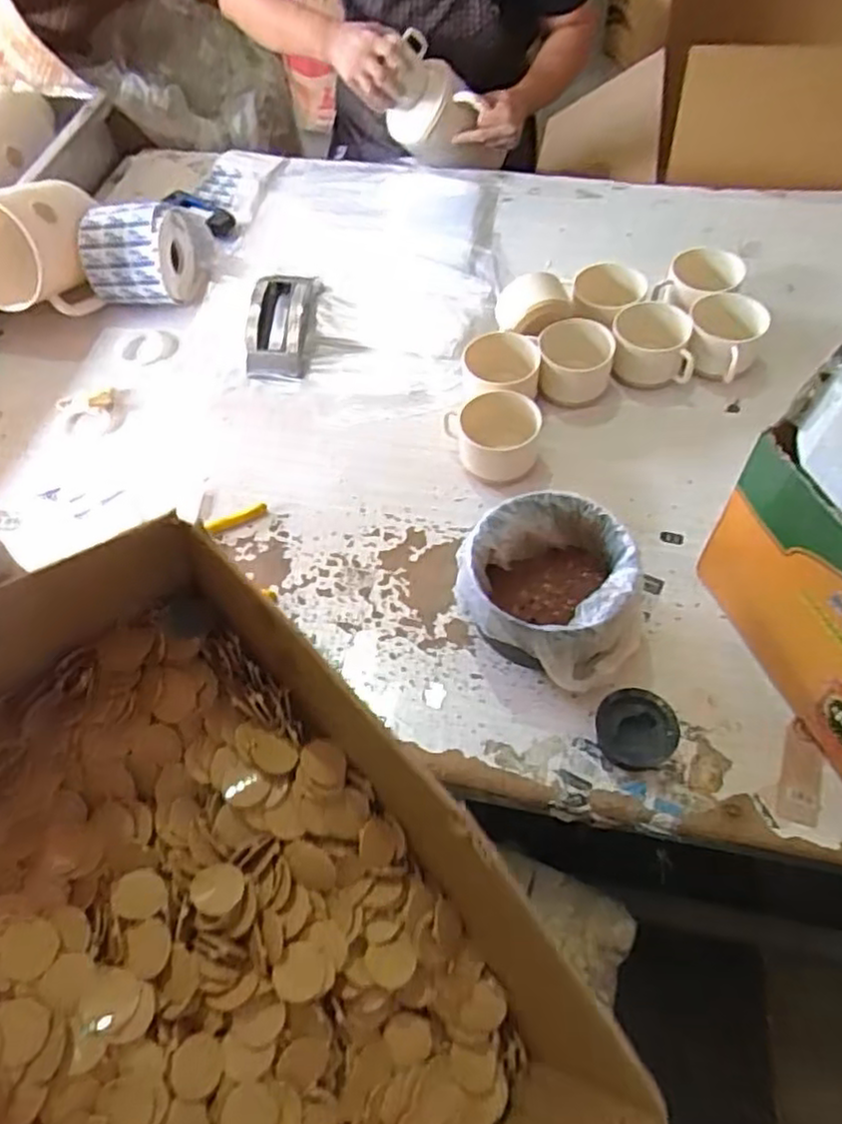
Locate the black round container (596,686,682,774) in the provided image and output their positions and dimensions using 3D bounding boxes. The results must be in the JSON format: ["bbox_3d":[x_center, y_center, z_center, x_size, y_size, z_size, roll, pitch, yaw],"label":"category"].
[{"bbox_3d":[0.191,0.149,0.644,0.069,0.031,0.063,-2,57,3],"label":"black round container"}]

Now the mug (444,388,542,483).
[{"bbox_3d":[0.080,-0.140,0.826,0.102,0.063,0.082,3,57,6],"label":"mug"}]

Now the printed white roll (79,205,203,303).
[{"bbox_3d":[-0.395,-0.435,1.018,0.122,0.121,0.128,2,57,6],"label":"printed white roll"}]

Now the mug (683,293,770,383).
[{"bbox_3d":[0.364,-0.260,0.875,0.085,0.067,0.089,14,60,11],"label":"mug"}]

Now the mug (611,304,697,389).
[{"bbox_3d":[0.279,-0.257,0.876,0.095,0.082,0.068,12,59,12],"label":"mug"}]

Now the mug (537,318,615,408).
[{"bbox_3d":[0.184,-0.237,0.870,0.085,0.064,0.078,8,58,10],"label":"mug"}]

